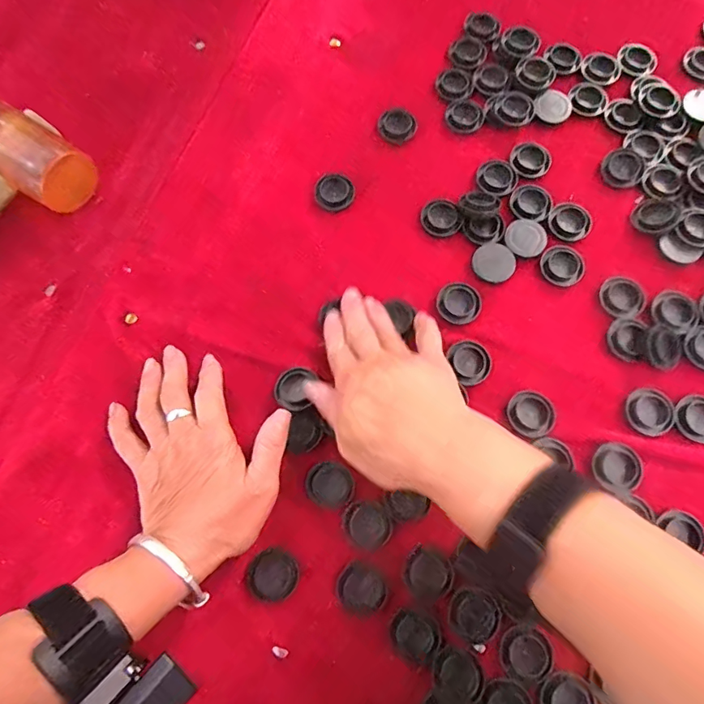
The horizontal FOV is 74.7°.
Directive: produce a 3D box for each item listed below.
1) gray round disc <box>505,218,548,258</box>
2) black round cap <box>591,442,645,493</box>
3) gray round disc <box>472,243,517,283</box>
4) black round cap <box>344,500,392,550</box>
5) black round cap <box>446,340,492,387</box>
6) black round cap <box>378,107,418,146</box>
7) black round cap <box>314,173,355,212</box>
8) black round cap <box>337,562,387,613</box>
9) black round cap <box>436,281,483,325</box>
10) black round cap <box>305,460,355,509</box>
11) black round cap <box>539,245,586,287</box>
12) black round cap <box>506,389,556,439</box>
[{"bbox_3d":[0.138,-0.091,0.365,0.032,0.004,0.032,0,75,2],"label":"gray round disc"},{"bbox_3d":[0.183,0.080,0.319,0.030,0.010,0.032,0,75,2],"label":"black round cap"},{"bbox_3d":[0.112,-0.070,0.361,0.032,0.006,0.031,0,75,2],"label":"gray round disc"},{"bbox_3d":[0.011,0.117,0.312,0.033,0.004,0.028,38,79,11],"label":"black round cap"},{"bbox_3d":[0.089,0.007,0.343,0.028,0.005,0.032,-27,76,-5],"label":"black round cap"},{"bbox_3d":[0.038,-0.192,0.392,0.029,0.011,0.026,35,79,10],"label":"black round cap"},{"bbox_3d":[-0.015,-0.132,0.381,0.031,0.010,0.030,0,75,2],"label":"black round cap"},{"bbox_3d":[0.006,0.156,0.303,0.031,0.004,0.028,41,80,11],"label":"black round cap"},{"bbox_3d":[0.083,-0.038,0.353,0.033,0.006,0.032,0,75,2],"label":"black round cap"},{"bbox_3d":[-0.015,0.091,0.317,0.033,0.004,0.030,0,75,2],"label":"black round cap"},{"bbox_3d":[0.165,-0.068,0.361,0.033,0.006,0.030,0,75,2],"label":"black round cap"},{"bbox_3d":[0.128,0.045,0.332,0.032,0.010,0.031,0,75,2],"label":"black round cap"}]

